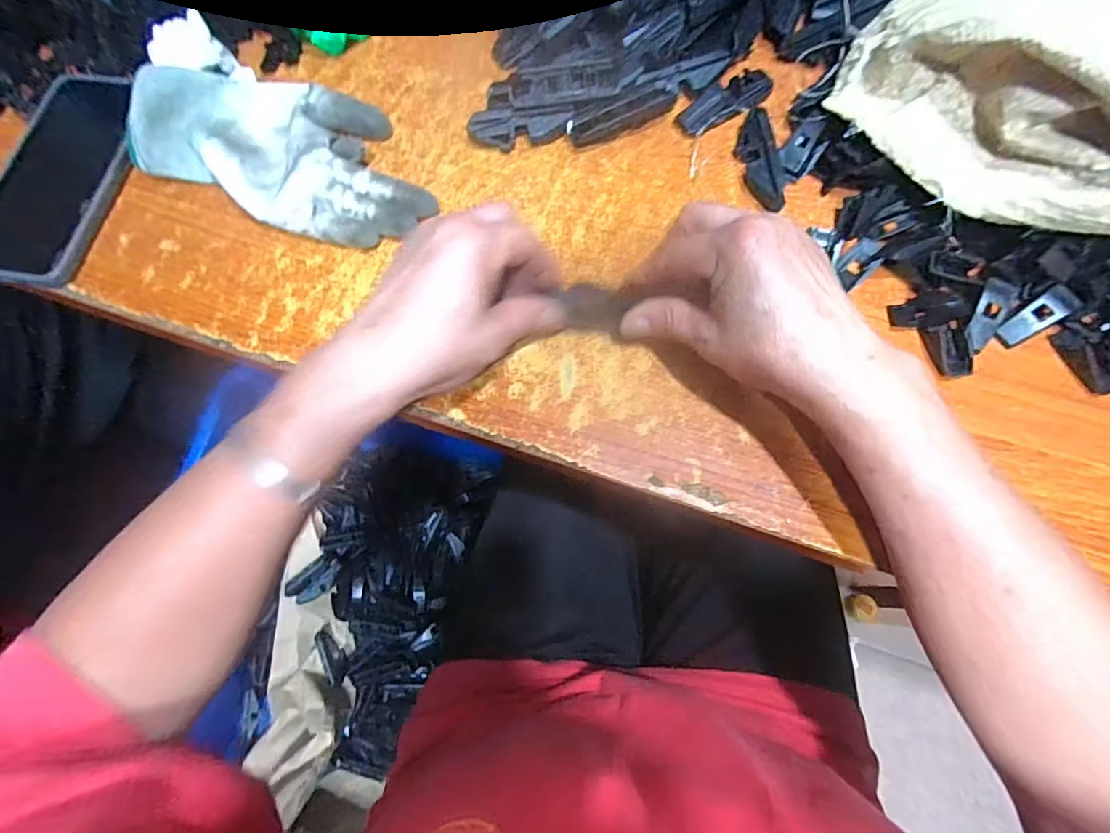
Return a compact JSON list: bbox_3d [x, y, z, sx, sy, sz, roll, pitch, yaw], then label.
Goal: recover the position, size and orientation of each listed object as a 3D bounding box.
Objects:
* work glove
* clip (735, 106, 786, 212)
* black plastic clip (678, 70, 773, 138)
[{"bbox_3d":[-0.176,-0.178,0.346,0.202,0.037,0.102,21,74,9],"label":"work glove"},{"bbox_3d":[0.134,-0.168,0.340,0.018,0.022,0.071,-9,72,-1],"label":"clip"},{"bbox_3d":[0.120,-0.218,0.357,0.072,0.020,0.019,-33,74,-8],"label":"black plastic clip"}]

